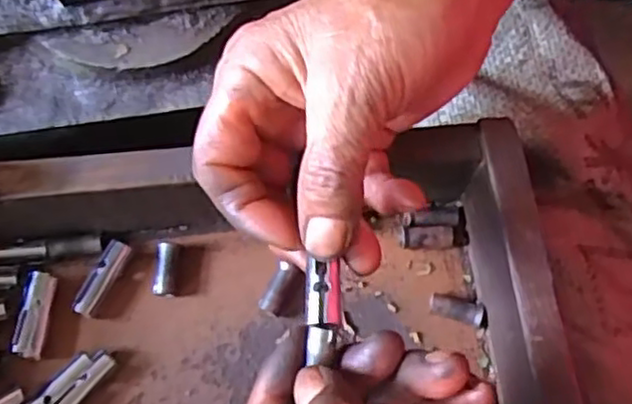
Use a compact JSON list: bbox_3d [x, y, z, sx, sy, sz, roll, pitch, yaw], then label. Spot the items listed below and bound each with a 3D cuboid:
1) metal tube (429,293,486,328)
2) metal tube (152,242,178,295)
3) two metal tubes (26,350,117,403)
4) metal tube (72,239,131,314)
[{"bbox_3d":[0.066,0.050,0.322,0.026,0.008,0.010,17,75,4],"label":"metal tube"},{"bbox_3d":[-0.069,0.031,0.321,0.009,0.008,0.024,3,75,0],"label":"metal tube"},{"bbox_3d":[-0.108,0.082,0.305,0.043,0.012,0.017,-43,79,-11],"label":"two metal tubes"},{"bbox_3d":[-0.099,0.035,0.321,0.011,0.009,0.037,22,76,5],"label":"metal tube"}]

